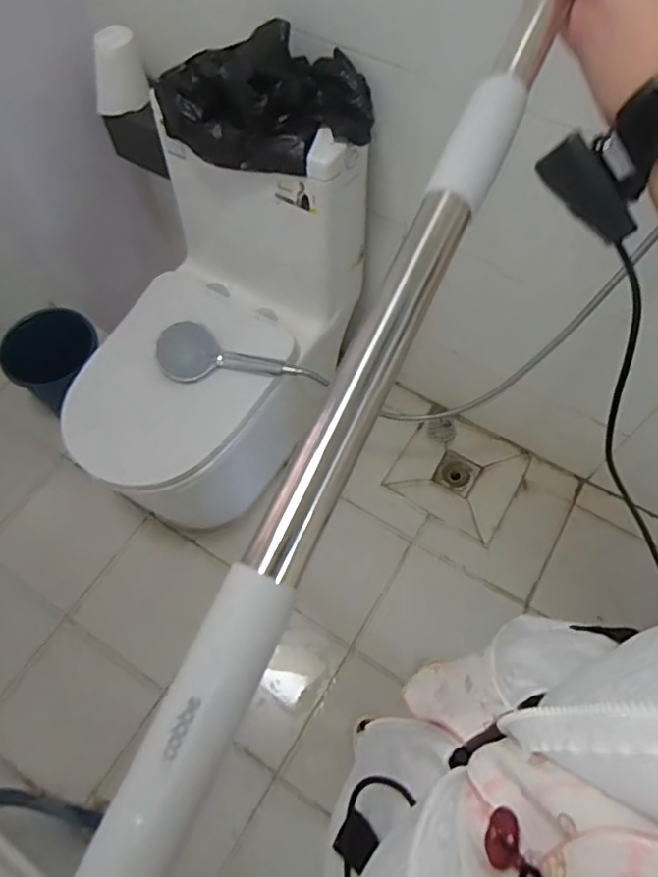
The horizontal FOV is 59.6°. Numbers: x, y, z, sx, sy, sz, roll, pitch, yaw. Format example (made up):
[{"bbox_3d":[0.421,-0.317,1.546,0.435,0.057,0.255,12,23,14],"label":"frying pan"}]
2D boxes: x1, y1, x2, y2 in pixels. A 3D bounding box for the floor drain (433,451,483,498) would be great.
[{"bbox_3d":[0.341,0.094,1.527,0.105,0.019,0.099,28,67,16],"label":"floor drain"}]

